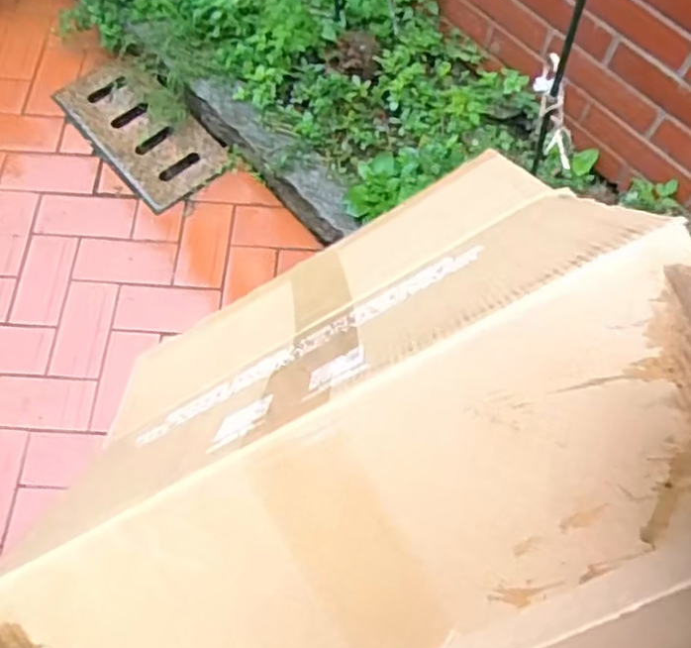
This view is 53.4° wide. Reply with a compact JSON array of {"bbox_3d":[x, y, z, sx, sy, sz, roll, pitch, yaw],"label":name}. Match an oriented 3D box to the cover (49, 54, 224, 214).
[{"bbox_3d":[-0.444,-0.426,1.486,0.203,0.043,0.396,-39,73,-15],"label":"cover"}]

